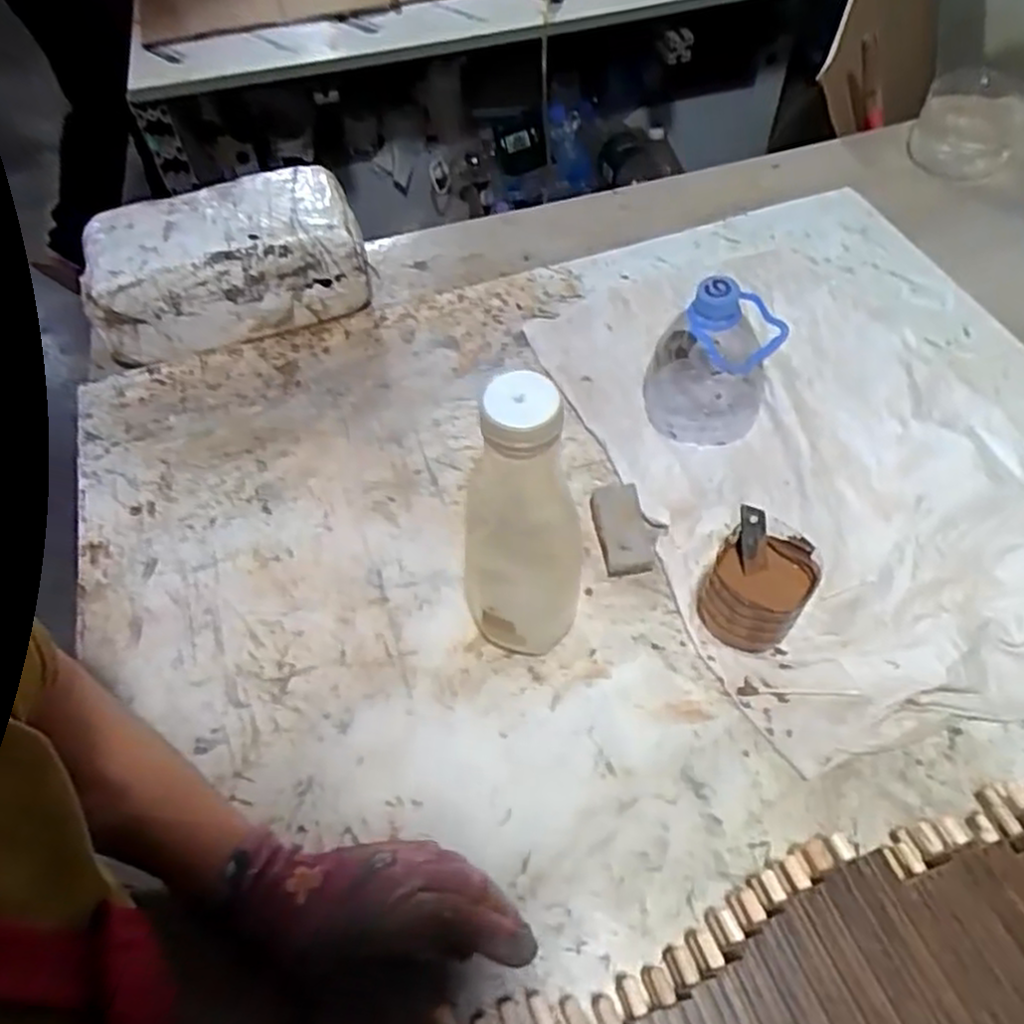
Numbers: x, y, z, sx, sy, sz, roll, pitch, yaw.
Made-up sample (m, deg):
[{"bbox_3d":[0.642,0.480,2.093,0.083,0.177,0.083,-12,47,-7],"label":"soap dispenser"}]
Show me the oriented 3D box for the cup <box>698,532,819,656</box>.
[{"bbox_3d":[0.163,0.055,0.495,0.059,0.063,0.073,32,63,22],"label":"cup"}]

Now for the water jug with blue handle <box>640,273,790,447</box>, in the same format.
[{"bbox_3d":[0.161,-0.124,0.586,0.095,0.122,0.080,-9,55,-2],"label":"water jug with blue handle"}]

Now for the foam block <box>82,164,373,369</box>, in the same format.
[{"bbox_3d":[-0.266,-0.231,0.696,0.239,0.105,0.107,-20,56,-9],"label":"foam block"}]

